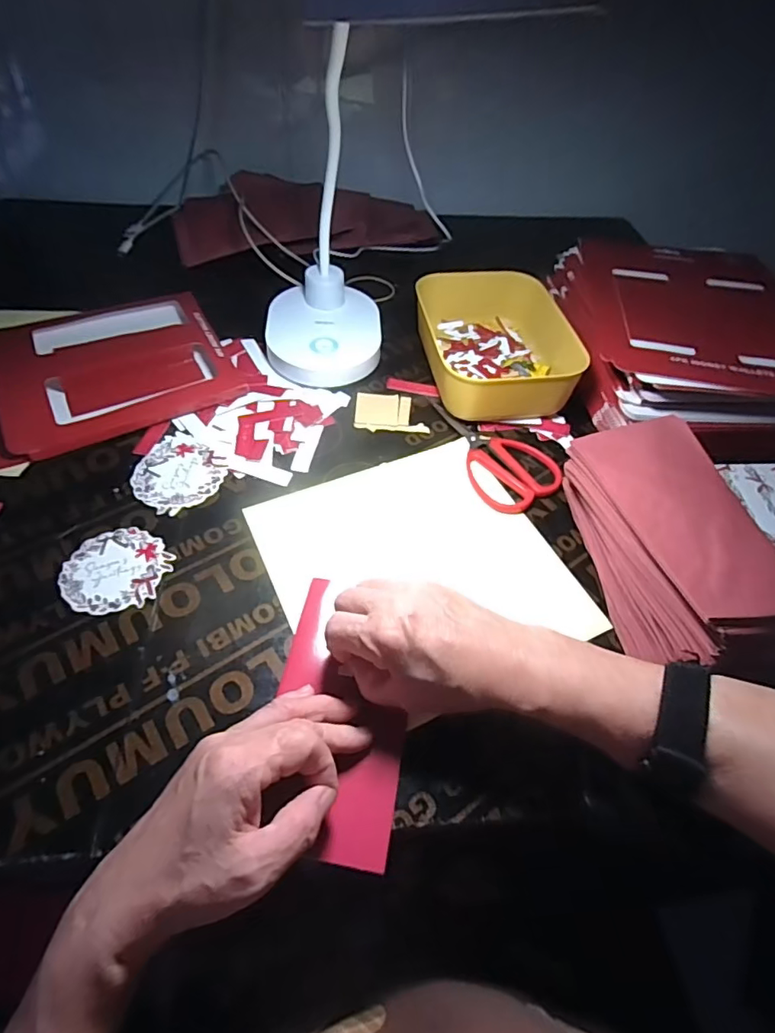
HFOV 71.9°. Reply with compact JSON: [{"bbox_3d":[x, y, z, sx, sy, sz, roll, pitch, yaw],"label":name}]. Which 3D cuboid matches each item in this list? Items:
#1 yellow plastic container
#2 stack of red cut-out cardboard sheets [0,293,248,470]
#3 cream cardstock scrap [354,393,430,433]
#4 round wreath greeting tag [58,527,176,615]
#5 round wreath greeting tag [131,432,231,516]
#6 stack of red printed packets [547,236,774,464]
[{"bbox_3d":[0.111,-0.183,0.554,0.132,0.059,0.187,-2,53,-6],"label":"yellow plastic container"},{"bbox_3d":[-0.288,-0.151,0.528,0.238,0.024,0.194,-23,57,-19],"label":"stack of red cut-out cardboard sheets"},{"bbox_3d":[0.003,-0.104,0.523,0.068,0.004,0.053,-2,52,-4],"label":"cream cardstock scrap"},{"bbox_3d":[-0.203,0.039,0.399,0.072,0.004,0.072,1,52,-1],"label":"round wreath greeting tag"},{"bbox_3d":[-0.181,-0.038,0.458,0.080,0.004,0.073,1,52,-1],"label":"round wreath greeting tag"},{"bbox_3d":[0.306,-0.193,0.560,0.217,0.070,0.259,2,52,-1],"label":"stack of red printed packets"}]

